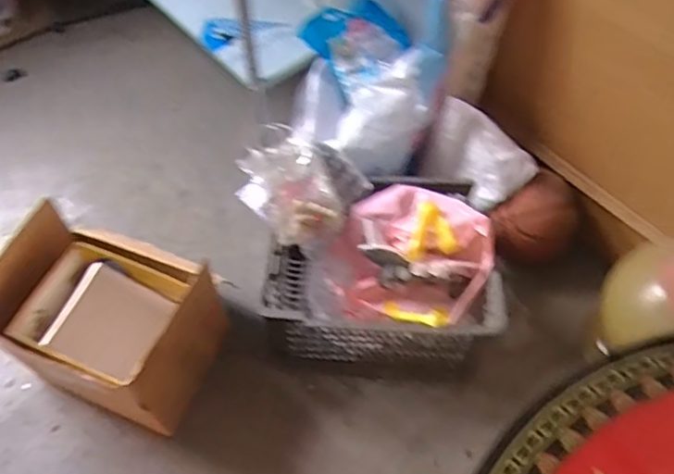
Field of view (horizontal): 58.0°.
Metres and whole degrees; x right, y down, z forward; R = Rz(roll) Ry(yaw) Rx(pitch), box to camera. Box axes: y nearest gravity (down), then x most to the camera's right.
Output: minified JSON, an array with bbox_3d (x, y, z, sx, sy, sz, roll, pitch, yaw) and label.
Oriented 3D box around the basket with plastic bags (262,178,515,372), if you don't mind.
[{"bbox_3d":[0.092,0.090,1.332,0.465,0.318,0.358,-2,52,5],"label":"basket with plastic bags"}]

